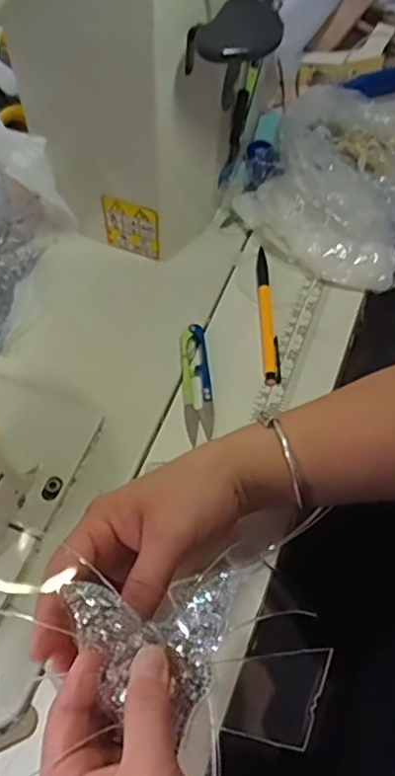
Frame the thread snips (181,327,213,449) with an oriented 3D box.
[{"bbox_3d":[-0.001,-0.006,0.485,0.022,0.009,0.097,-7,58,1],"label":"thread snips"}]

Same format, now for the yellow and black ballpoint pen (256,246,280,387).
[{"bbox_3d":[0.057,-0.064,0.517,0.014,0.006,0.140,-3,58,4],"label":"yellow and black ballpoint pen"}]

